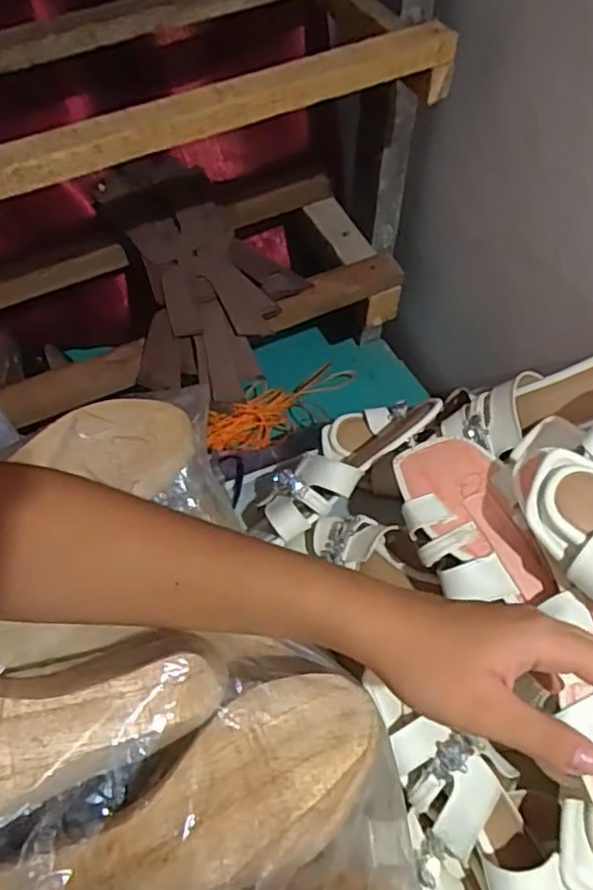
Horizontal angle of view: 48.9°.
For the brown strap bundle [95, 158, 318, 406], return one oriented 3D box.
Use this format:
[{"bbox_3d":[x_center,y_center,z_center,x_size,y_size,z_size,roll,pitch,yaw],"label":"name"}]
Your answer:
[{"bbox_3d":[-0.098,-0.183,0.693,0.187,0.048,0.277,-18,74,-11],"label":"brown strap bundle"}]

